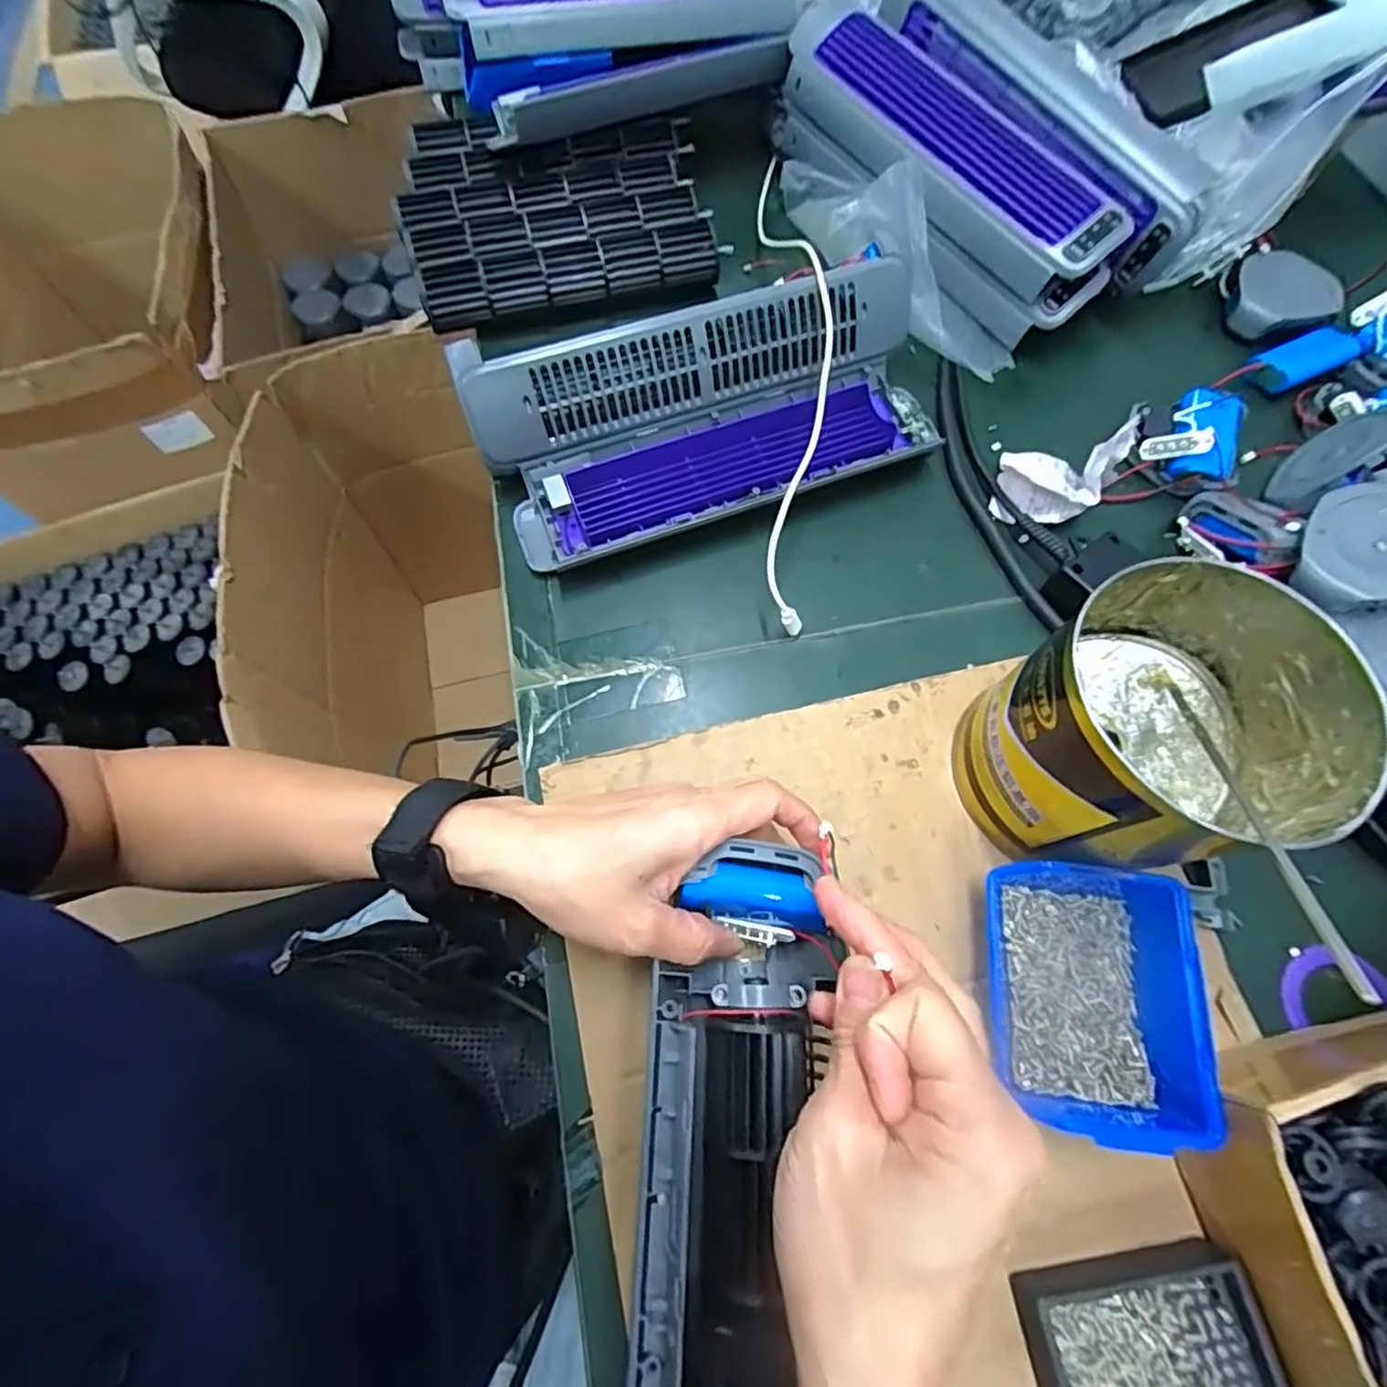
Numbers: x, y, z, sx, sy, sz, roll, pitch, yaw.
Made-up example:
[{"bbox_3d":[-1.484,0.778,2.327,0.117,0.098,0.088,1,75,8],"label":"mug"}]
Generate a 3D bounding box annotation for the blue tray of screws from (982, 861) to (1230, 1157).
[{"bbox_3d":[0.185,0.141,0.301,0.084,0.046,0.112,3,69,1],"label":"blue tray of screws"}]

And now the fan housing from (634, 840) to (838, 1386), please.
[{"bbox_3d":[0.007,0.217,0.229,0.067,0.055,0.317,7,66,3],"label":"fan housing"}]

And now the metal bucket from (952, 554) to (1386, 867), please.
[{"bbox_3d":[0.208,0.020,0.308,0.123,0.116,0.117,0,69,0],"label":"metal bucket"}]

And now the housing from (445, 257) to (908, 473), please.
[{"bbox_3d":[-0.004,-0.226,0.429,0.297,0.067,0.042,-19,38,-7],"label":"housing"}]

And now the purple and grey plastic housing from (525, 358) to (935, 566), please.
[{"bbox_3d":[0.025,-0.155,0.435,0.291,0.026,0.078,-19,70,-8],"label":"purple and grey plastic housing"}]

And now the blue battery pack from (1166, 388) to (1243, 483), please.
[{"bbox_3d":[0.353,-0.179,0.439,0.038,0.015,0.067,19,70,7],"label":"blue battery pack"}]

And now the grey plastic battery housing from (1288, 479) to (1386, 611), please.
[{"bbox_3d":[0.380,-0.081,0.351,0.075,0.019,0.075,-8,68,20],"label":"grey plastic battery housing"}]

